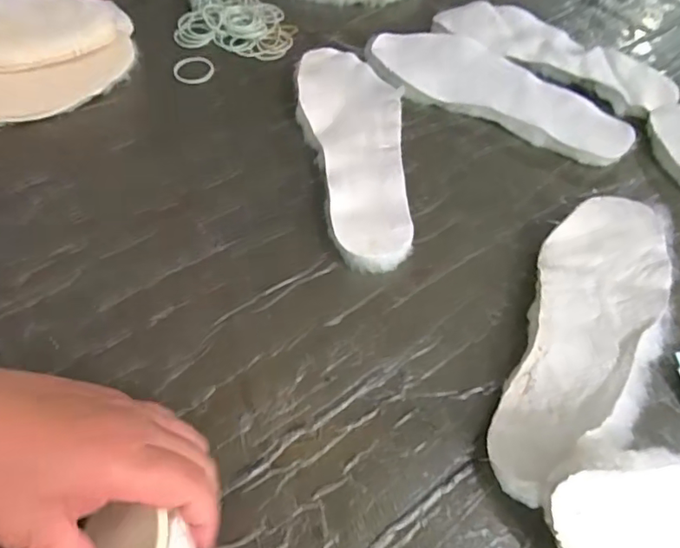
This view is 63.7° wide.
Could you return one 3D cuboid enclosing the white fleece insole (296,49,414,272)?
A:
[{"bbox_3d":[0.010,-0.116,0.500,0.091,0.026,0.271,-1,54,-3],"label":"white fleece insole"}]

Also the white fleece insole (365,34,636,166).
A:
[{"bbox_3d":[0.157,-0.187,0.554,0.271,0.025,0.093,27,57,17],"label":"white fleece insole"}]

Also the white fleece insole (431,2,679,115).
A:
[{"bbox_3d":[0.231,-0.241,0.597,0.256,0.021,0.100,30,59,19],"label":"white fleece insole"}]

